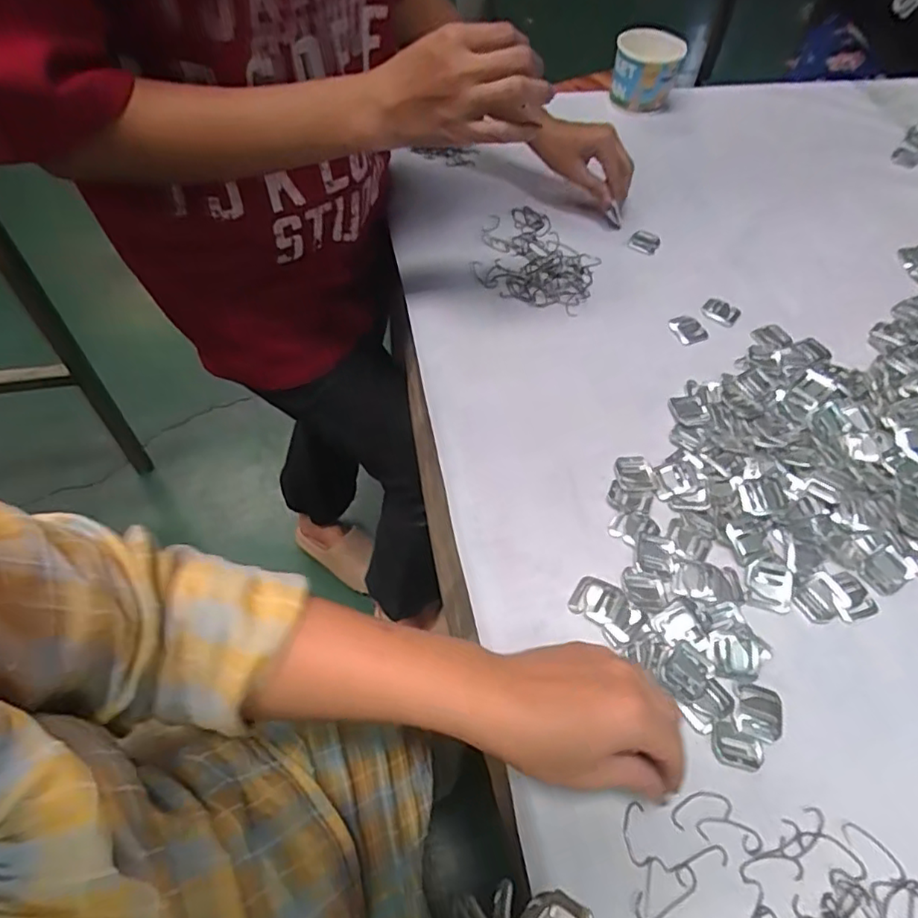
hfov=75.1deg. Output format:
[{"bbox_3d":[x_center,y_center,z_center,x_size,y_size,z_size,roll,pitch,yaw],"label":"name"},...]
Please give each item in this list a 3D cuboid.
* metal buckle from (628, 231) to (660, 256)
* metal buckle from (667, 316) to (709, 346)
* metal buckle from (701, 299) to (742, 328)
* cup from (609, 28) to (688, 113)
[{"bbox_3d":[0.206,-0.242,0.665,0.032,0.004,0.030,22,58,12],"label":"metal buckle"},{"bbox_3d":[0.229,-0.129,0.596,0.029,0.007,0.034,-19,59,-15],"label":"metal buckle"},{"bbox_3d":[0.267,-0.150,0.609,0.035,0.007,0.028,35,61,19],"label":"metal buckle"},{"bbox_3d":[0.249,-0.516,0.806,0.084,0.085,0.075,16,57,8],"label":"cup"}]

